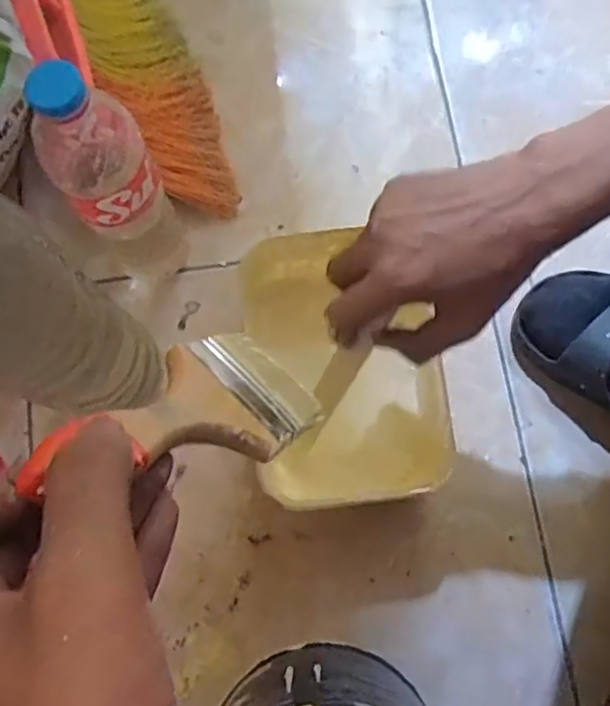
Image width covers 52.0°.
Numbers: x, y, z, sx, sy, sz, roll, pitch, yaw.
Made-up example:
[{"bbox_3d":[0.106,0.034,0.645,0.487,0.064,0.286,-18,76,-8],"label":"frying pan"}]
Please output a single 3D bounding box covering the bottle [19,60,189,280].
[{"bbox_3d":[-0.129,-0.114,0.433,0.061,0.228,0.056,0,75,1],"label":"bottle"}]

